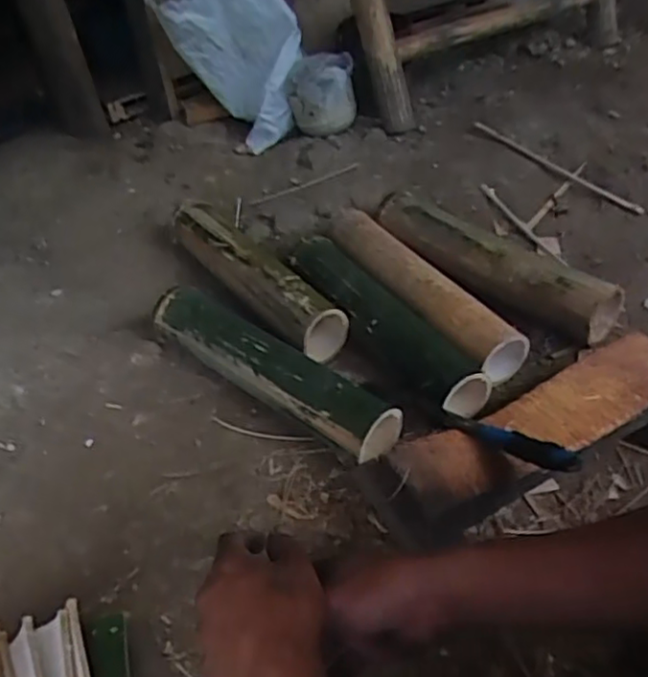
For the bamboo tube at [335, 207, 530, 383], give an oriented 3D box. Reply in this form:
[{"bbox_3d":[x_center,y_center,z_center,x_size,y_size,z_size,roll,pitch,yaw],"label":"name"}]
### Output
[{"bbox_3d":[0.156,-0.097,1.140,0.098,0.097,0.450,-24,42,-19],"label":"bamboo tube"}]

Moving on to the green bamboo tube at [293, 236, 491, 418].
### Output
[{"bbox_3d":[0.087,-0.033,1.087,0.098,0.088,0.443,-26,43,-21],"label":"green bamboo tube"}]

